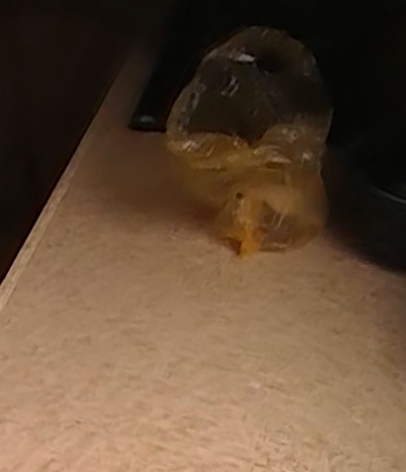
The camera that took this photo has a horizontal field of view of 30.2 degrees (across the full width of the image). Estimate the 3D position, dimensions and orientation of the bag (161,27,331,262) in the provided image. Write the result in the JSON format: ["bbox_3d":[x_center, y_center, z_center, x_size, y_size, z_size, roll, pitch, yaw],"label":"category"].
[{"bbox_3d":[0.055,-0.109,0.893,0.175,0.209,0.214,1,37,1],"label":"bag"}]

